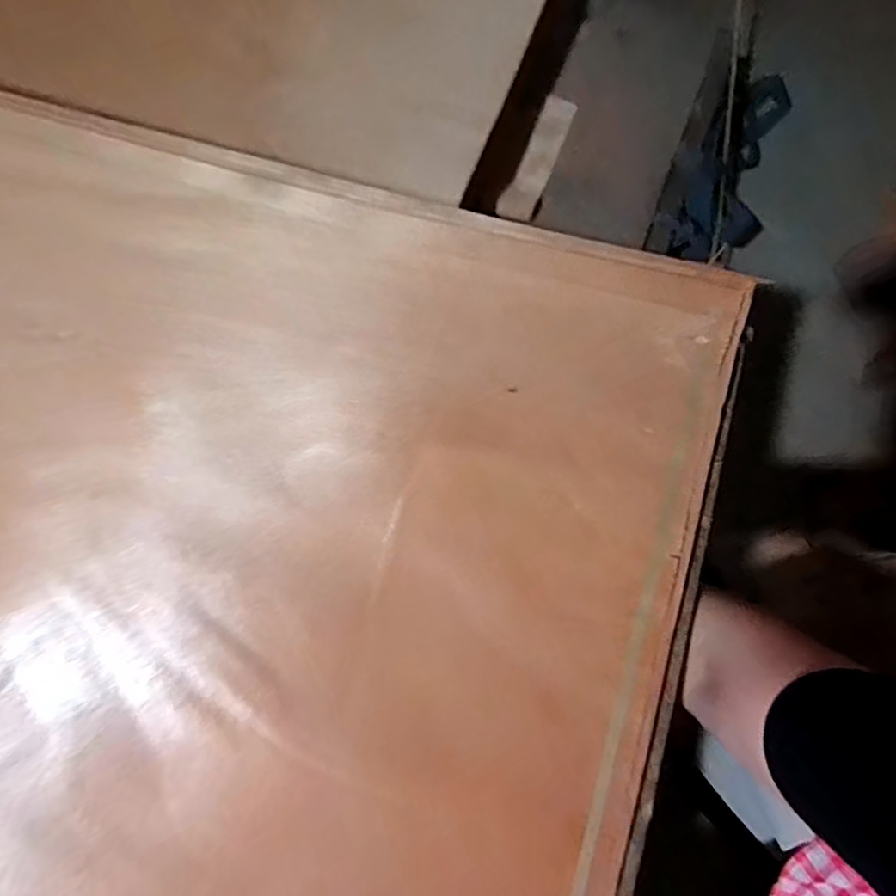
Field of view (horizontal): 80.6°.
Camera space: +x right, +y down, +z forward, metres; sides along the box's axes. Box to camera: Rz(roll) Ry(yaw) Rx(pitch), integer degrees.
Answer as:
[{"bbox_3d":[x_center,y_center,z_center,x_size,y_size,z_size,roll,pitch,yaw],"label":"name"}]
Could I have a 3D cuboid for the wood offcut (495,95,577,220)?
[{"bbox_3d":[0.133,-0.433,0.787,0.051,0.022,0.210,23,79,4],"label":"wood offcut"}]

